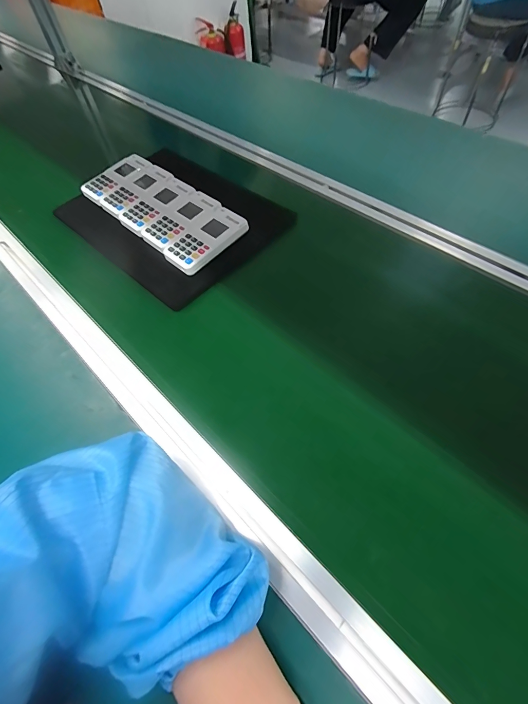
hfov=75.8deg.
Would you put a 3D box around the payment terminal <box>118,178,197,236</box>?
[{"bbox_3d":[-0.174,-0.239,0.550,0.120,0.018,0.070,-40,64,-18],"label":"payment terminal"}]

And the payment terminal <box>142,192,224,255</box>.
[{"bbox_3d":[-0.128,-0.205,0.525,0.122,0.015,0.065,-40,64,-19],"label":"payment terminal"}]

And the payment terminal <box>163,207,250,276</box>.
[{"bbox_3d":[-0.086,-0.167,0.499,0.059,0.021,0.121,38,68,24],"label":"payment terminal"}]

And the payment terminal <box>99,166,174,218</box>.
[{"bbox_3d":[-0.218,-0.276,0.577,0.121,0.014,0.067,-41,64,-19],"label":"payment terminal"}]

